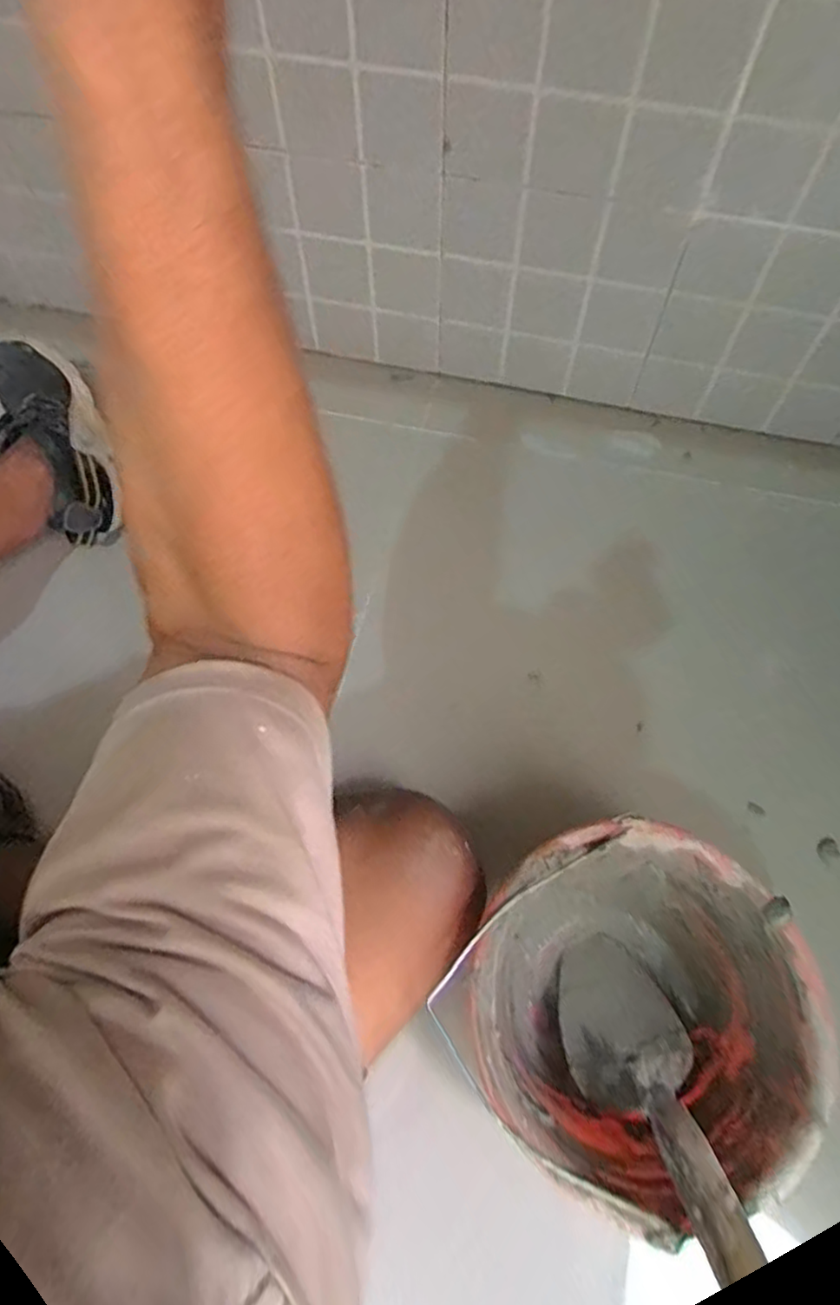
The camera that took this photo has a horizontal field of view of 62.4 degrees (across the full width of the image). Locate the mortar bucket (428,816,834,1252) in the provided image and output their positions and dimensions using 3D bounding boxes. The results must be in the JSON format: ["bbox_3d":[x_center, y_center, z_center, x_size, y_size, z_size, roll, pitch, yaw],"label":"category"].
[{"bbox_3d":[0.147,0.263,0.535,0.225,0.201,0.231,1,67,-2],"label":"mortar bucket"}]

